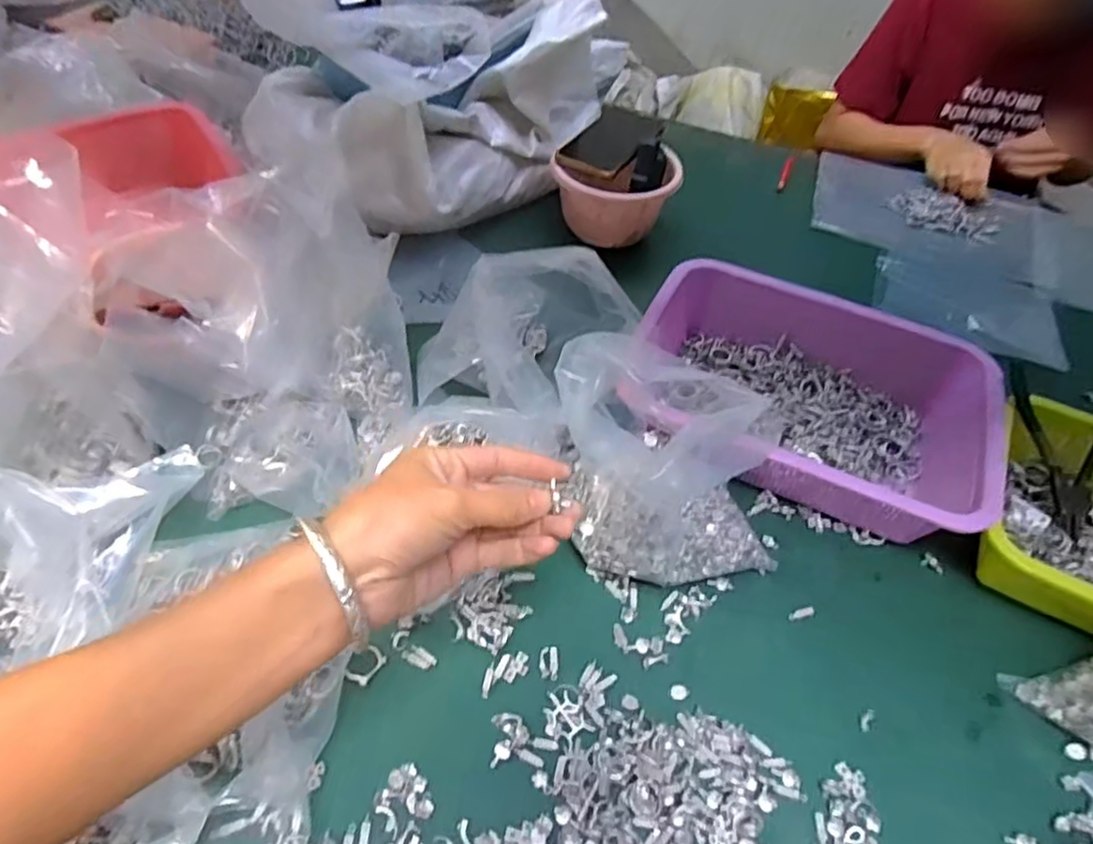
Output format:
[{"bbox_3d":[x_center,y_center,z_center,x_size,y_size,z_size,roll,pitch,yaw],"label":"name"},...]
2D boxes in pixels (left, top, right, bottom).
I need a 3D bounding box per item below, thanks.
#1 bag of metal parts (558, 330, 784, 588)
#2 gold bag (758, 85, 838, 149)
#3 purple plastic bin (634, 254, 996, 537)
[{"bbox_3d":[0.093,0.035,0.482,0.154,0.146,0.123,-3,50,-8],"label":"bag of metal parts"},{"bbox_3d":[0.524,-0.643,1.381,0.136,0.114,0.021,25,39,29],"label":"gold bag"},{"bbox_3d":[0.239,-0.033,0.595,0.307,0.075,0.223,29,53,18],"label":"purple plastic bin"}]

